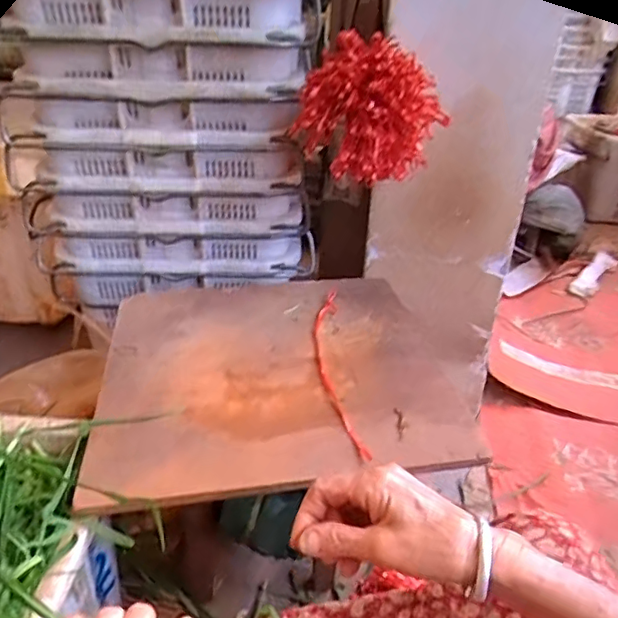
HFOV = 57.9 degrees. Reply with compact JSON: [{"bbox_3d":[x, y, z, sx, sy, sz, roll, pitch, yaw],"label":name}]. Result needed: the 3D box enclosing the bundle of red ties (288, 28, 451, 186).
[{"bbox_3d":[0.104,-0.345,0.968,0.253,0.216,0.179,5,31,8],"label":"bundle of red ties"}]

